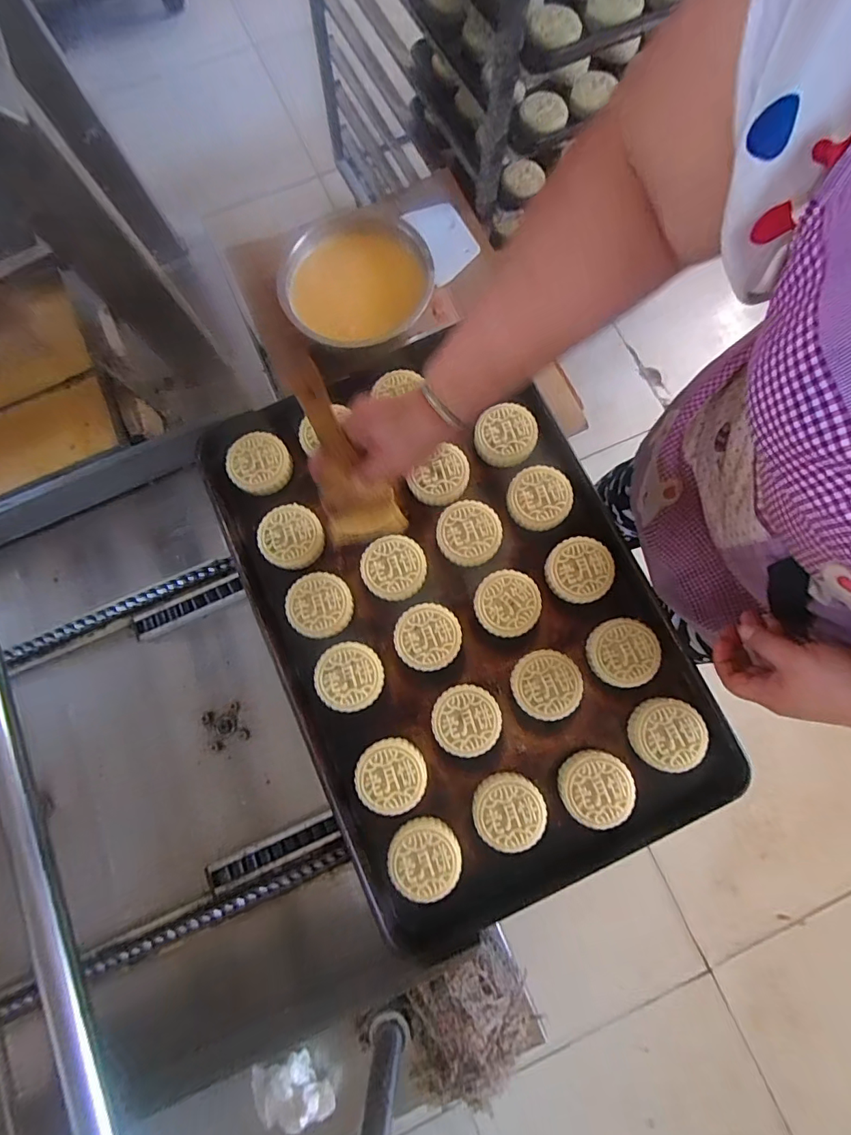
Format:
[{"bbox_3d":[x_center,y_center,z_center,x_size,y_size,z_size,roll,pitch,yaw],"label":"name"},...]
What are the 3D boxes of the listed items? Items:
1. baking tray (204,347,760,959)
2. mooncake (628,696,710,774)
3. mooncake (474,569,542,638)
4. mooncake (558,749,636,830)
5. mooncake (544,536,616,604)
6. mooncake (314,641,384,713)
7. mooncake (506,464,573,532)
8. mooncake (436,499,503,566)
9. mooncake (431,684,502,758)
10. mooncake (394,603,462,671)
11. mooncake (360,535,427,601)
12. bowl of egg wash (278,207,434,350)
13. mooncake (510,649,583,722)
[{"bbox_3d":[0.028,0.037,0.523,0.404,0.052,0.590,-24,81,-4],"label":"baking tray"},{"bbox_3d":[0.248,0.173,0.486,0.071,0.034,0.068,0,80,1],"label":"mooncake"},{"bbox_3d":[0.089,0.040,0.512,0.068,0.021,0.070,0,80,1],"label":"mooncake"},{"bbox_3d":[0.173,0.224,0.476,0.069,0.028,0.067,0,80,1],"label":"mooncake"},{"bbox_3d":[0.170,0.003,0.517,0.070,0.017,0.070,0,80,1],"label":"mooncake"},{"bbox_3d":[-0.082,0.117,0.502,0.071,0.020,0.070,0,80,1],"label":"mooncake"},{"bbox_3d":[0.130,-0.079,0.531,0.070,0.017,0.068,0,80,1],"label":"mooncake"},{"bbox_3d":[0.049,-0.037,0.531,0.070,0.028,0.070,0,80,1],"label":"mooncake"},{"bbox_3d":[0.042,0.160,0.494,0.067,0.027,0.070,0,80,1],"label":"mooncake"},{"bbox_3d":[0.003,0.076,0.512,0.069,0.028,0.068,0,80,1],"label":"mooncake"},{"bbox_3d":[-0.035,0.002,0.527,0.070,0.029,0.068,0,80,1],"label":"mooncake"},{"bbox_3d":[-0.102,-0.421,0.728,0.218,0.098,0.213,0,80,1],"label":"bowl of egg wash"},{"bbox_3d":[0.128,0.124,0.498,0.070,0.026,0.069,-14,80,-2],"label":"mooncake"}]

